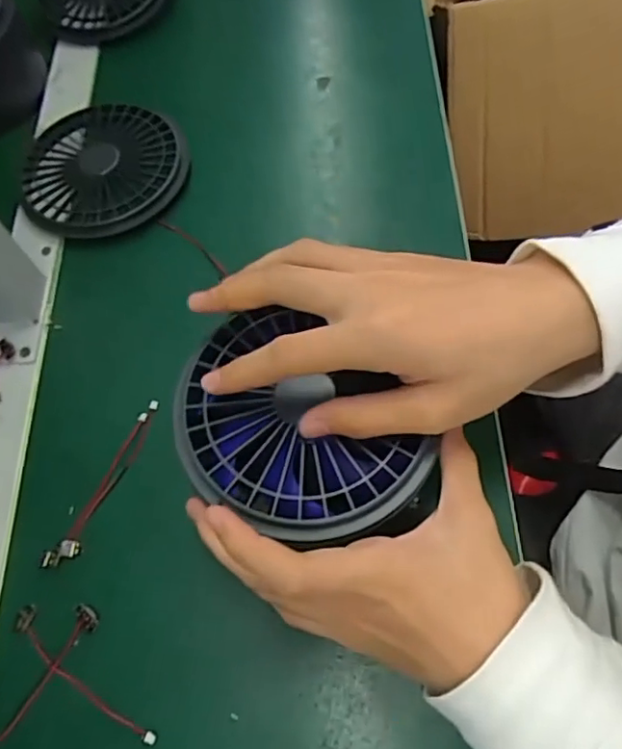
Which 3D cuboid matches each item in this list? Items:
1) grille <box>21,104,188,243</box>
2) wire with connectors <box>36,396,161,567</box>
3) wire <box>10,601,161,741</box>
[{"bbox_3d":[-0.160,-0.161,0.456,0.125,0.024,0.119,-7,65,0],"label":"grille"},{"bbox_3d":[-0.126,0.066,0.359,0.015,0.009,0.113,21,68,13],"label":"wire with connectors"},{"bbox_3d":[-0.124,0.162,0.311,0.103,0.009,0.015,35,71,18],"label":"wire"}]

